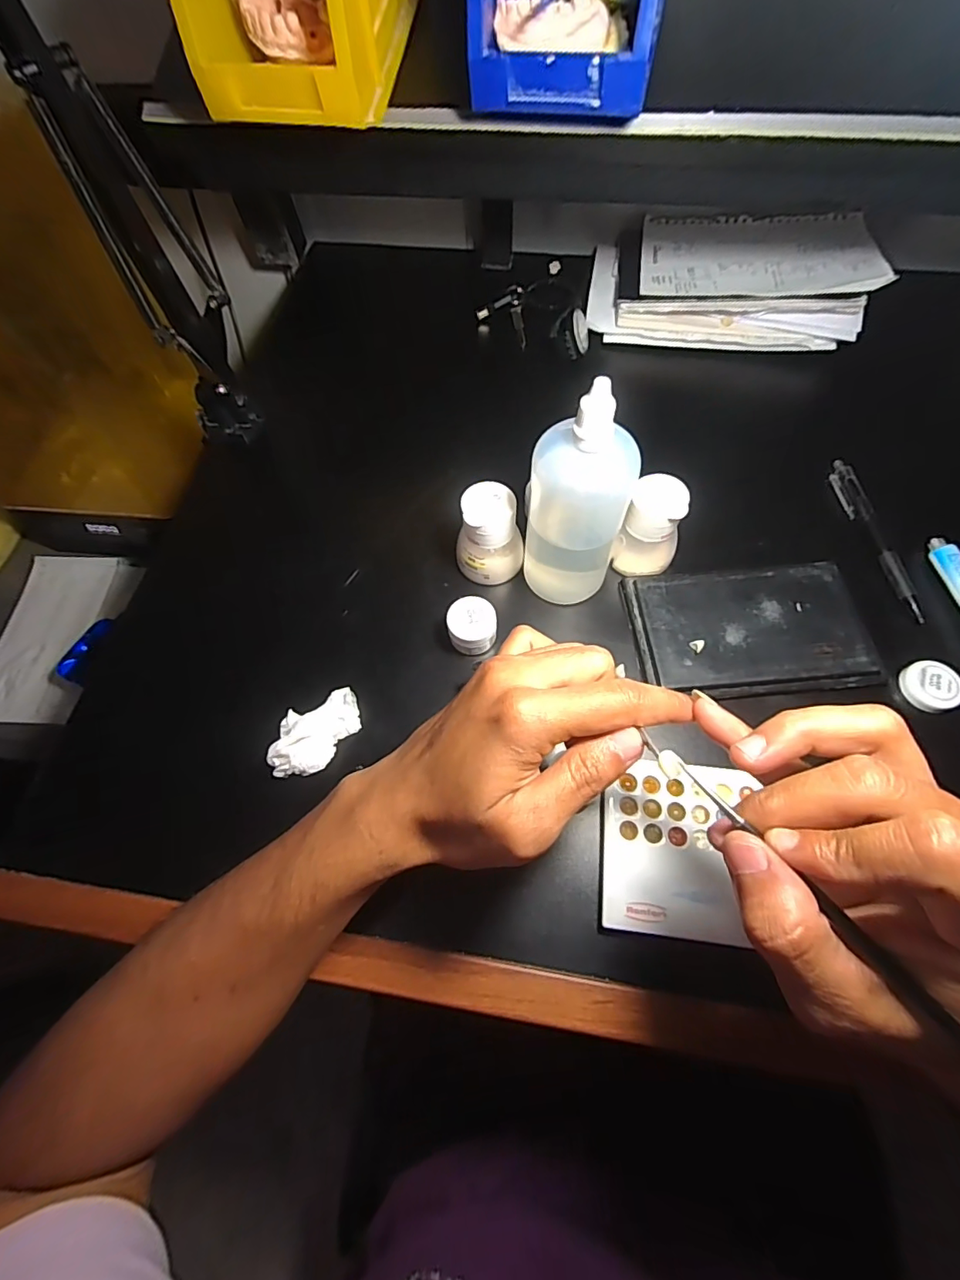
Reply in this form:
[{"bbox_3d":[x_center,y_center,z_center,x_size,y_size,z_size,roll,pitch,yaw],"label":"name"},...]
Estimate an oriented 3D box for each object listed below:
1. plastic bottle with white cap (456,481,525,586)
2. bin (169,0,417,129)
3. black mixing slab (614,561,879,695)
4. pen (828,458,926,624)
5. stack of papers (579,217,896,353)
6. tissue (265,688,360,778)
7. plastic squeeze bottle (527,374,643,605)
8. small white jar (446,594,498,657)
[{"bbox_3d":[0.006,-0.072,0.361,0.044,0.064,0.042,-1,65,2],"label":"plastic bottle with white cap"},{"bbox_3d":[-0.103,-0.397,0.301,0.093,0.088,0.155,10,66,7],"label":"bin"},{"bbox_3d":[0.183,-0.009,0.345,0.151,0.008,0.090,-3,65,1],"label":"black mixing slab"},{"bbox_3d":[0.295,-0.078,0.382,0.016,0.013,0.144,-5,65,0],"label":"pen"},{"bbox_3d":[0.239,-0.359,0.492,0.250,0.046,0.166,8,66,6],"label":"stack of papers"},{"bbox_3d":[-0.104,0.058,0.322,0.035,0.029,0.063,31,70,15],"label":"tissue"},{"bbox_3d":[0.061,-0.082,0.309,0.059,0.145,0.053,18,67,10],"label":"plastic squeeze bottle"},{"bbox_3d":[-0.005,-0.007,0.350,0.032,0.032,0.035,-1,65,2],"label":"small white jar"}]

